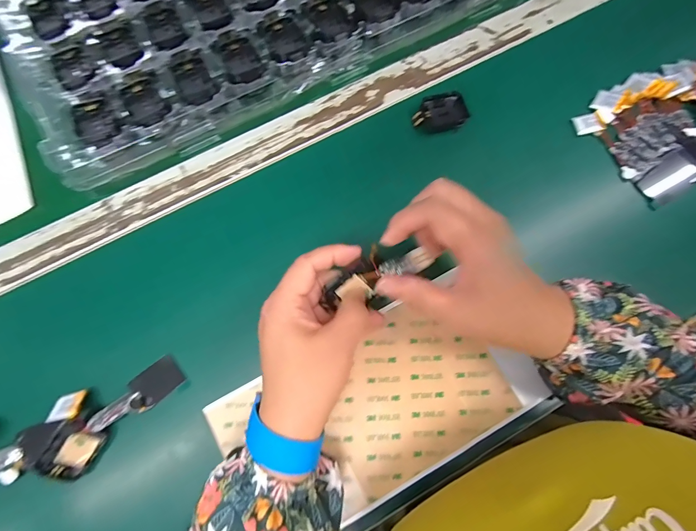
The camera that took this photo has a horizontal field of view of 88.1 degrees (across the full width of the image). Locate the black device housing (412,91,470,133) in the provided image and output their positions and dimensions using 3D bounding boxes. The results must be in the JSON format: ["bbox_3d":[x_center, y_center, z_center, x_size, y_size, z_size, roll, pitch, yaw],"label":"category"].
[{"bbox_3d":[0.087,-0.144,0.343,0.051,0.018,0.036,-15,76,-4],"label":"black device housing"}]

